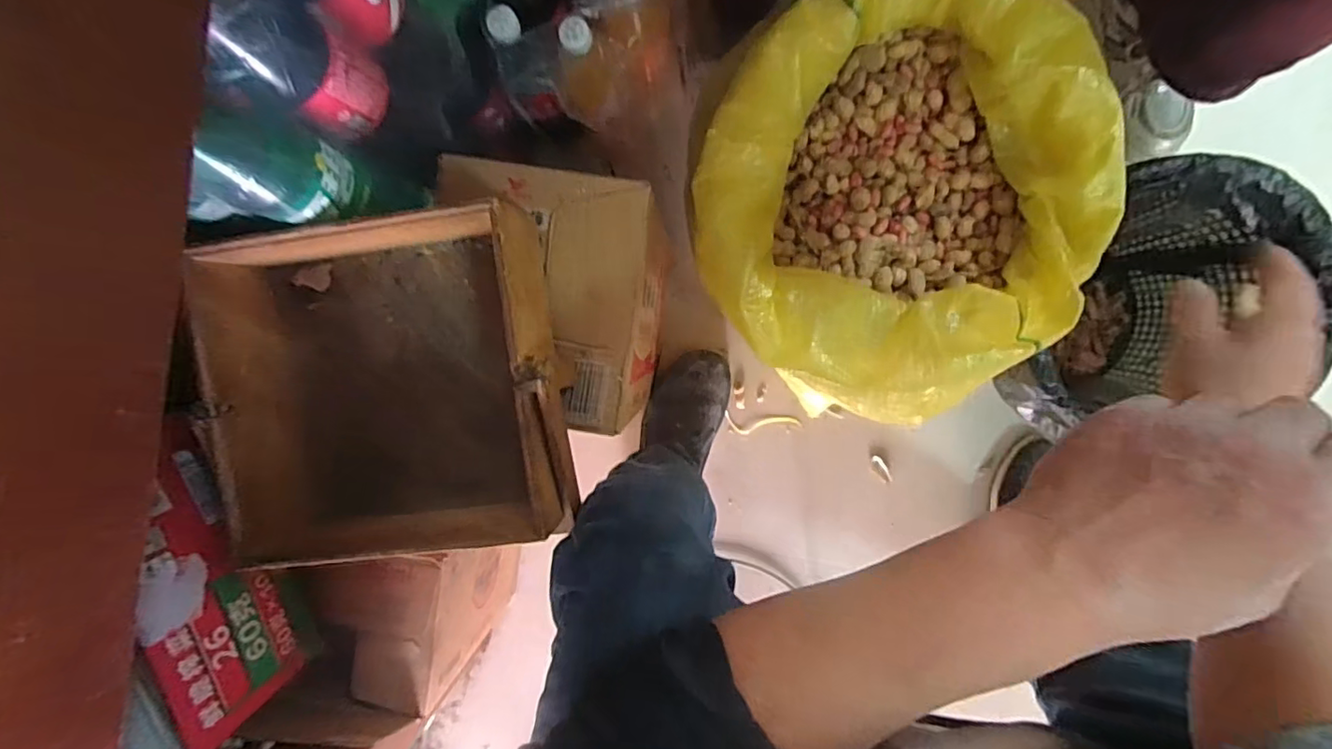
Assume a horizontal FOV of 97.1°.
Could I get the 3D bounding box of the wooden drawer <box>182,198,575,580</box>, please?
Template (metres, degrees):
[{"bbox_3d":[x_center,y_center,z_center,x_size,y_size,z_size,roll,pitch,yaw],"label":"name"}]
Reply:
[{"bbox_3d":[-0.223,0.017,0.501,0.273,0.123,0.244,-8,94,4],"label":"wooden drawer"}]

